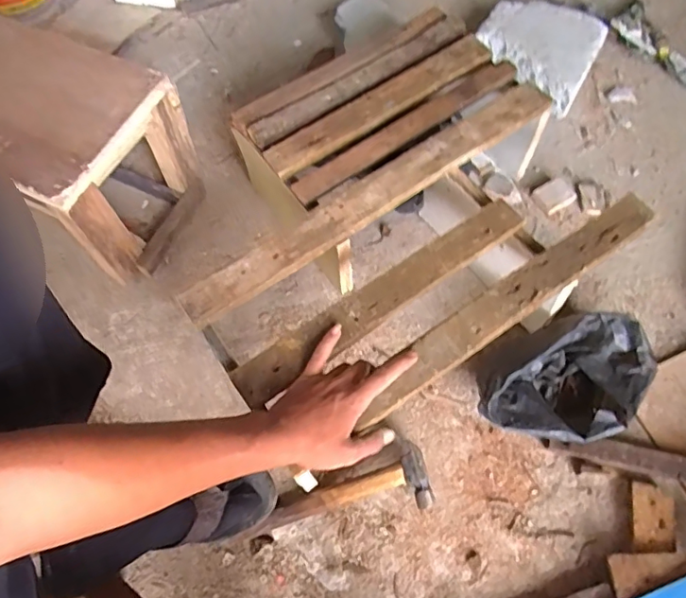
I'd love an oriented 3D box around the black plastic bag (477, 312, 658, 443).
[{"bbox_3d":[0.285,0.110,0.669,0.224,0.100,0.137,-28,67,-12],"label":"black plastic bag"}]

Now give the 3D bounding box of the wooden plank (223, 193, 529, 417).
[{"bbox_3d":[0.048,-0.004,0.597,0.376,0.015,0.046,-33,68,-12],"label":"wooden plank"}]

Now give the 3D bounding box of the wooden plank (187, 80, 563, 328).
[{"bbox_3d":[0.046,-0.131,0.664,0.539,0.017,0.051,-33,68,-14],"label":"wooden plank"}]

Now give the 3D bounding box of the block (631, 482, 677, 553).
[{"bbox_3d":[0.365,0.260,0.633,0.045,0.023,0.075,8,64,5],"label":"block"}]

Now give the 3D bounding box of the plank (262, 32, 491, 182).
[{"bbox_3d":[0.056,-0.269,0.737,0.359,0.014,0.056,-34,68,-14],"label":"plank"}]

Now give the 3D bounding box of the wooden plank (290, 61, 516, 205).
[{"bbox_3d":[0.088,-0.226,0.710,0.354,0.013,0.036,-33,68,-14],"label":"wooden plank"}]

